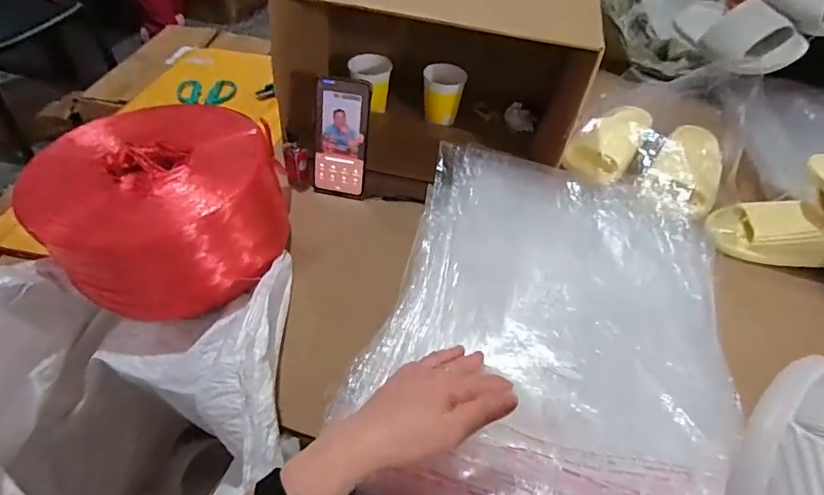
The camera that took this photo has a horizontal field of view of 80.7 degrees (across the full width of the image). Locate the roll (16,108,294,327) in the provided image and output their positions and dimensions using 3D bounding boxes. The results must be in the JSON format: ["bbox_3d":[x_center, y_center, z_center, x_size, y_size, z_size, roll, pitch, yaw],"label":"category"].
[{"bbox_3d":[-0.295,-0.049,0.582,0.269,0.129,0.229,-6,48,-8],"label":"roll"}]

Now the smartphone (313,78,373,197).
[{"bbox_3d":[-0.099,-0.149,0.676,0.075,0.162,0.012,10,26,3],"label":"smartphone"}]

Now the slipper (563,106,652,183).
[{"bbox_3d":[0.337,-0.196,0.796,0.094,0.057,0.221,31,54,24],"label":"slipper"}]

